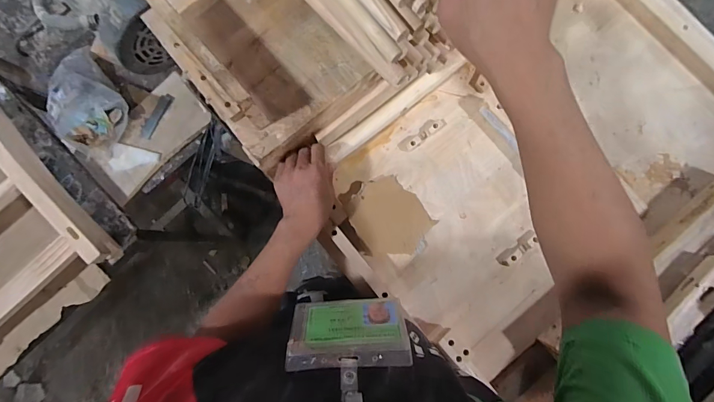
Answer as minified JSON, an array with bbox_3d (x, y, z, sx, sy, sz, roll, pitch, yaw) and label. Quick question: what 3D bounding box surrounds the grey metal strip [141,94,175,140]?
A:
[{"bbox_3d":[-0.470,-0.199,0.865,0.033,0.006,0.116,29,87,10],"label":"grey metal strip"}]

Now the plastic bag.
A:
[{"bbox_3d":[-0.615,-0.227,0.821,0.151,0.099,0.224,-42,84,-4],"label":"plastic bag"}]

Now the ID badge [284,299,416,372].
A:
[{"bbox_3d":[-0.007,0.113,0.326,0.100,0.084,0.006,-3,112,-1],"label":"ID badge"}]

